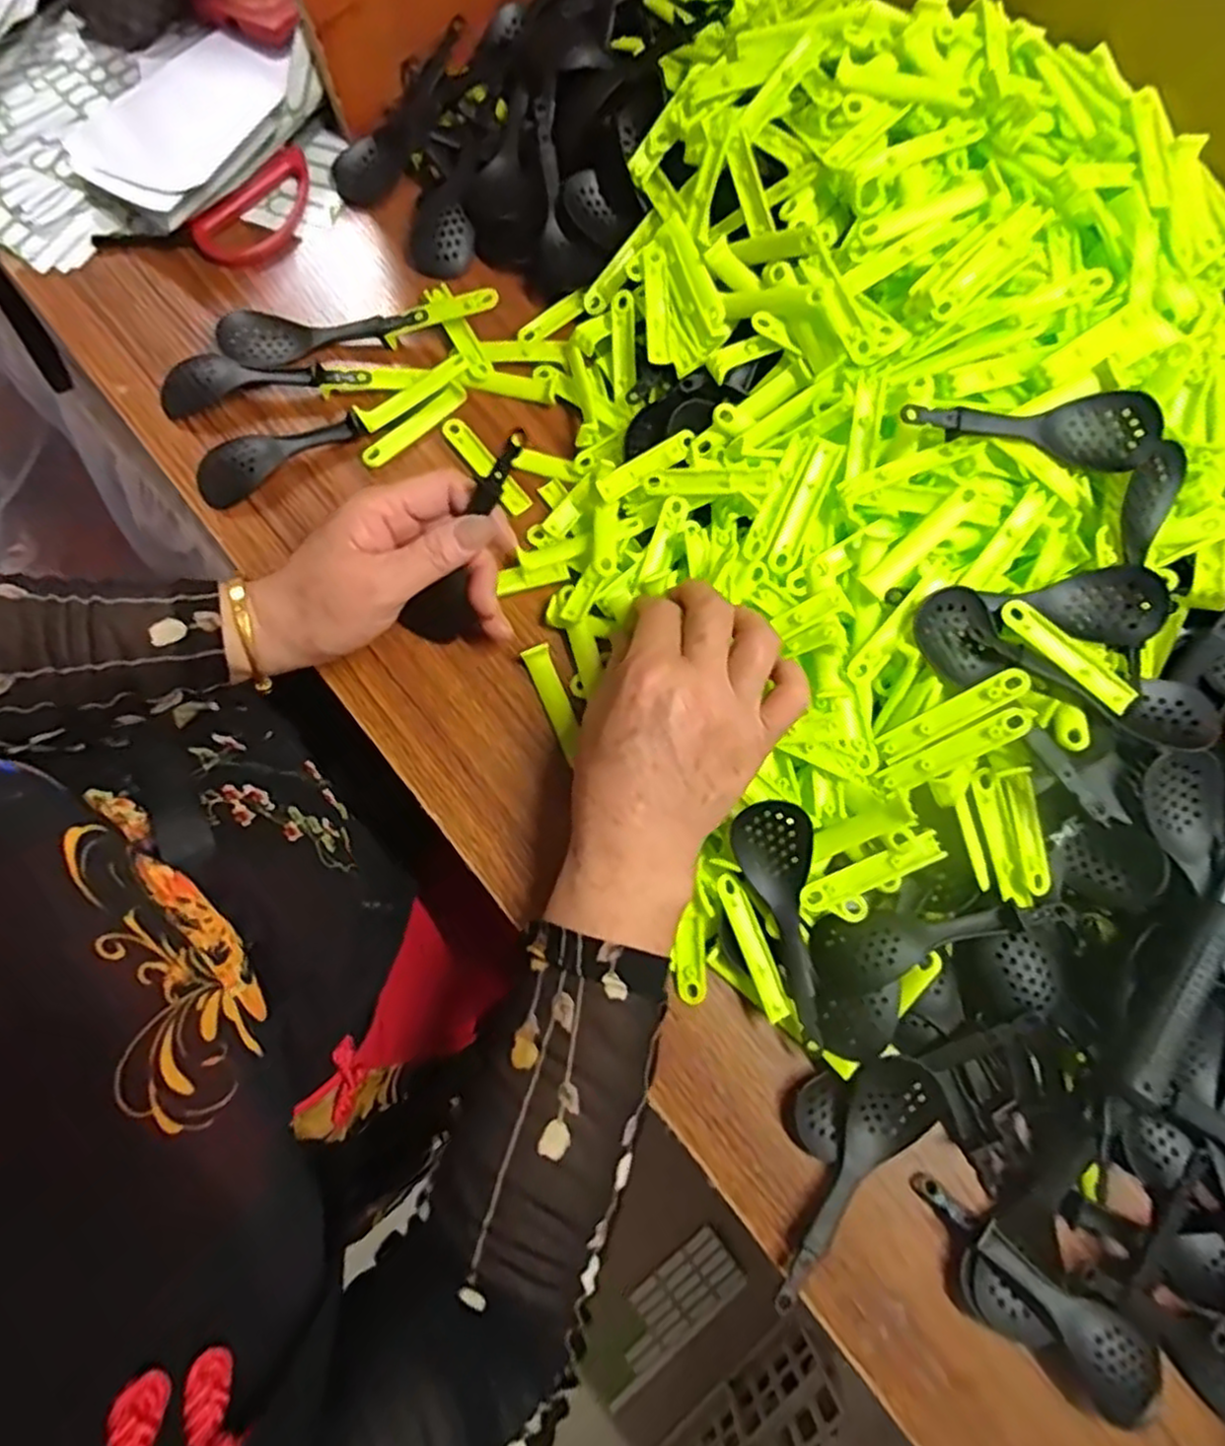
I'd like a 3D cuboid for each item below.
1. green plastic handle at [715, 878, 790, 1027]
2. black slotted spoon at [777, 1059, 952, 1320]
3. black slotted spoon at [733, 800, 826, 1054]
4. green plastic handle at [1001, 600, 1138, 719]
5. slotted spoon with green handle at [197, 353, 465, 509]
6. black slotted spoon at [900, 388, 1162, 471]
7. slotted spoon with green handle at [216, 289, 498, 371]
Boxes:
[{"bbox_3d":[0.073,0.116,0.378,0.012,0.006,0.076,-20,78,-6],"label":"green plastic handle"},{"bbox_3d":[0.112,0.218,0.358,0.125,0.017,0.039,-43,82,-10],"label":"black slotted spoon"},{"bbox_3d":[0.091,0.102,0.371,0.037,0.015,0.127,-12,90,-5],"label":"black slotted spoon"},{"bbox_3d":[0.229,-0.035,0.367,0.075,0.005,0.016,42,79,7],"label":"green plastic handle"},{"bbox_3d":[-0.174,-0.189,0.452,0.176,0.015,0.037,-32,80,-9],"label":"slotted spoon with green handle"},{"bbox_3d":[0.210,-0.156,0.373,0.124,0.021,0.036,11,77,1],"label":"black slotted spoon"},{"bbox_3d":[-0.161,-0.254,0.460,0.174,0.025,0.033,-5,77,-3],"label":"slotted spoon with green handle"}]

